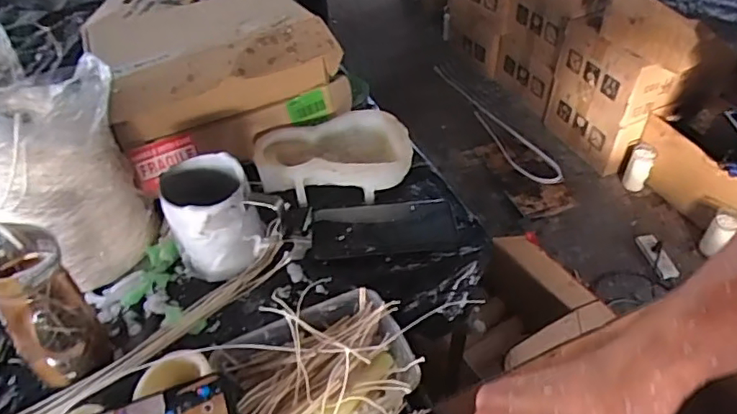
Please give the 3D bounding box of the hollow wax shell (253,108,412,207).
[{"bbox_3d":[-0.043,-0.065,0.696,0.185,0.048,0.110,-3,45,-1],"label":"hollow wax shell"}]

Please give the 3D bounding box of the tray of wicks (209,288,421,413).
[{"bbox_3d":[-0.044,0.145,0.501,0.160,0.037,0.123,-16,47,-14],"label":"tray of wicks"}]

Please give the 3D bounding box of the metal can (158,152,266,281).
[{"bbox_3d":[-0.160,0.007,0.585,0.085,0.102,0.087,-1,45,1],"label":"metal can"}]

